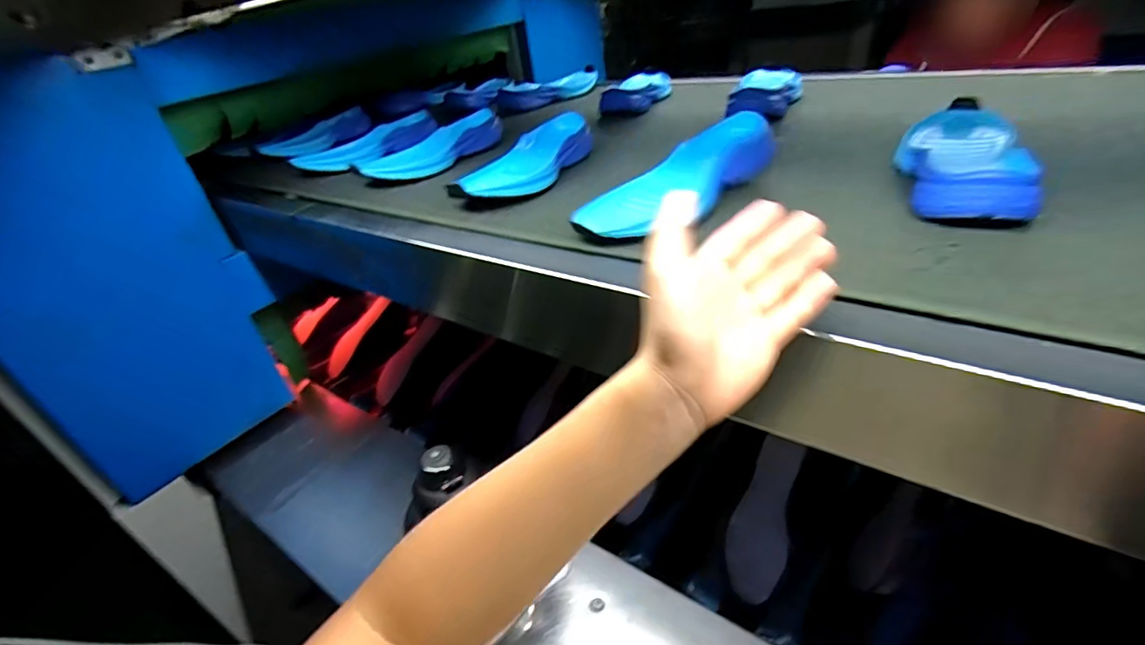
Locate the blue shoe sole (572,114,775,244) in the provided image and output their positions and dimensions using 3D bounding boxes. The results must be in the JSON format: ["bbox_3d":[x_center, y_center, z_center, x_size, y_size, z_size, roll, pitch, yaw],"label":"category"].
[{"bbox_3d":[0.104,-0.145,0.510,0.236,0.047,0.085,-32,42,-31],"label":"blue shoe sole"}]

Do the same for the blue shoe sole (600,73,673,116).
[{"bbox_3d":[0.125,-0.416,0.929,0.082,0.038,0.231,6,37,19],"label":"blue shoe sole"}]

